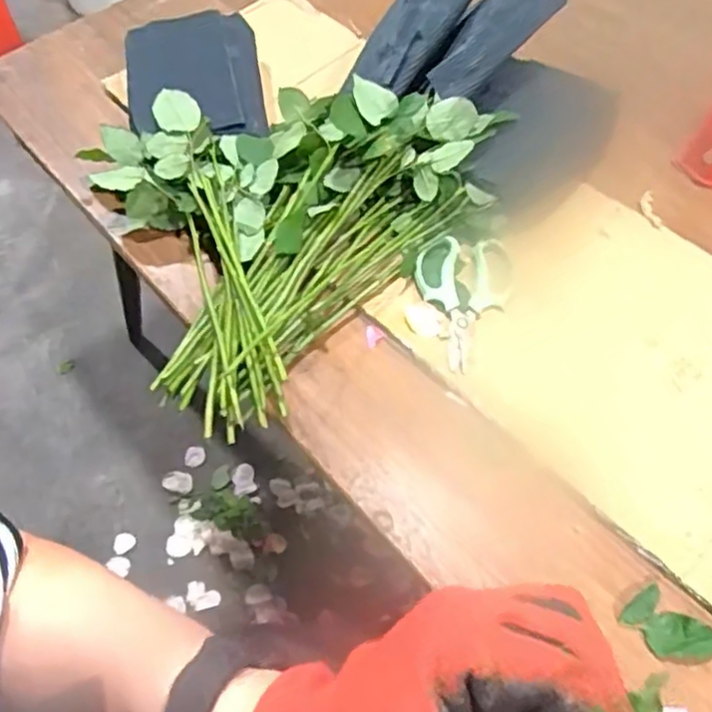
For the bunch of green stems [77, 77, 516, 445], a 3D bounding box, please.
[{"bbox_3d":[-0.091,-0.168,0.678,0.363,0.115,0.410,35,61,21],"label":"bunch of green stems"}]

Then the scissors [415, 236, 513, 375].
[{"bbox_3d":[0.100,-0.060,0.660,0.092,0.018,0.159,15,56,9],"label":"scissors"}]

